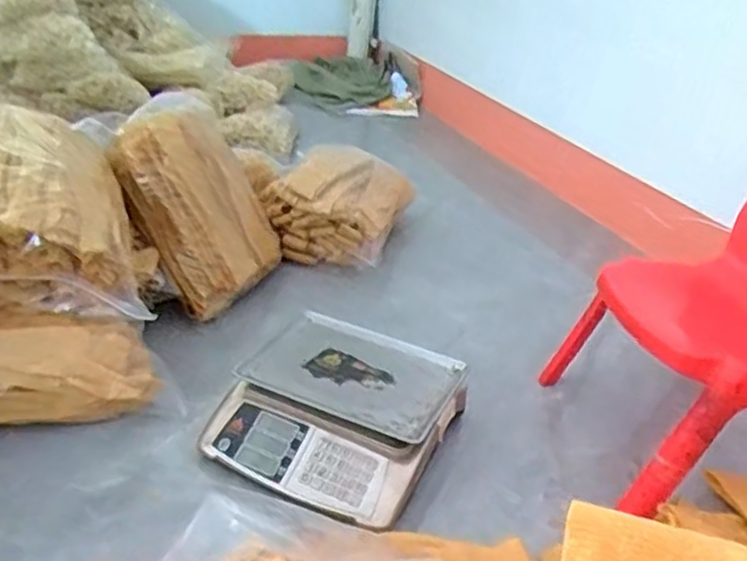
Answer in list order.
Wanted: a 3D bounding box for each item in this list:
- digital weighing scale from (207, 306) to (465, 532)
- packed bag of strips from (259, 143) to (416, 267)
[{"bbox_3d":[-0.058,0.213,1.163,0.340,0.099,0.346,16,31,19],"label":"digital weighing scale"},{"bbox_3d":[-0.075,-0.187,1.758,0.275,0.201,0.351,14,30,16],"label":"packed bag of strips"}]

